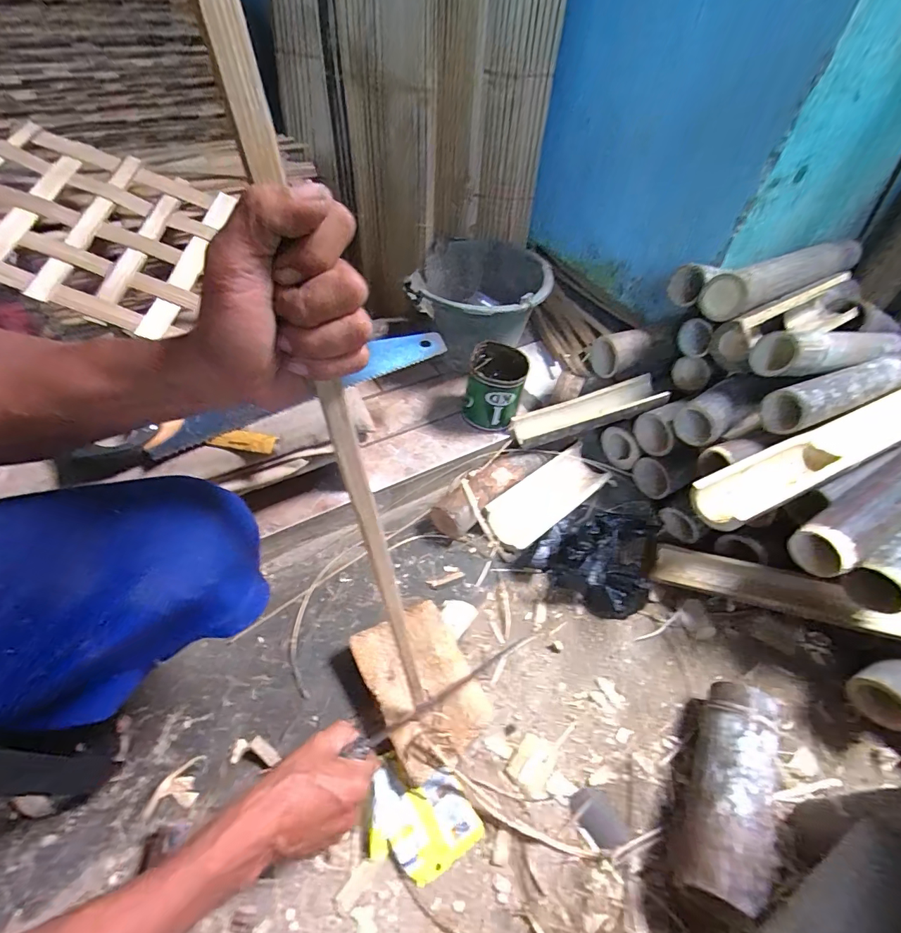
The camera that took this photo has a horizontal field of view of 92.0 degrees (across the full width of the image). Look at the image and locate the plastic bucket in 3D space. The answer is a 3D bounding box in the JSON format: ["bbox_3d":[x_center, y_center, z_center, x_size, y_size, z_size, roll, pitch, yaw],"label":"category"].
[{"bbox_3d":[0.049,-0.293,0.841,0.244,0.181,0.260,13,49,6],"label":"plastic bucket"}]

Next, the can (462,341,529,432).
[{"bbox_3d":[0.074,-0.129,0.735,0.092,0.117,0.096,2,49,-3],"label":"can"}]

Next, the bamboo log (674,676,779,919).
[{"bbox_3d":[0.288,0.338,0.459,0.068,0.075,0.202,26,52,17],"label":"bamboo log"}]

